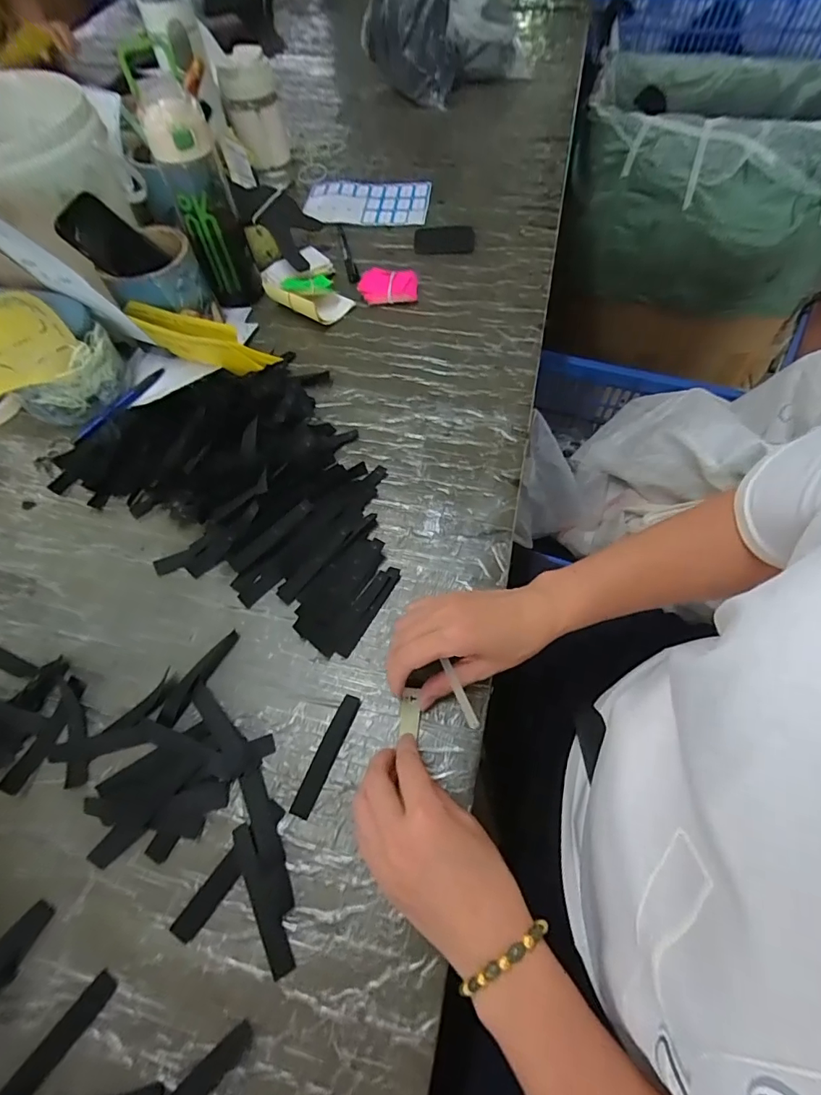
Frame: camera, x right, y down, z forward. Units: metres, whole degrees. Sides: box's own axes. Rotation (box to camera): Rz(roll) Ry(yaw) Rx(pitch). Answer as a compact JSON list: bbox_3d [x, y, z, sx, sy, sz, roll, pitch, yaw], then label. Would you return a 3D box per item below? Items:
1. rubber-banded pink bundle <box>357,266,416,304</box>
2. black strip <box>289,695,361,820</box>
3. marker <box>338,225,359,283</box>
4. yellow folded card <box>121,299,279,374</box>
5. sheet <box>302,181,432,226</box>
[{"bbox_3d":[-0.031,-0.356,0.646,0.077,0.025,0.045,-5,61,0],"label":"rubber-banded pink bundle"},{"bbox_3d":[-0.065,0.160,0.371,0.016,0.004,0.091,20,64,13],"label":"black strip"},{"bbox_3d":[-0.095,-0.439,0.711,0.016,0.014,0.145,-13,61,-4],"label":"marker"},{"bbox_3d":[-0.243,-0.238,0.565,0.180,0.069,0.029,19,63,13],"label":"yellow folded card"},{"bbox_3d":[-0.074,-0.561,0.772,0.204,0.013,0.109,4,61,5],"label":"sheet"}]

